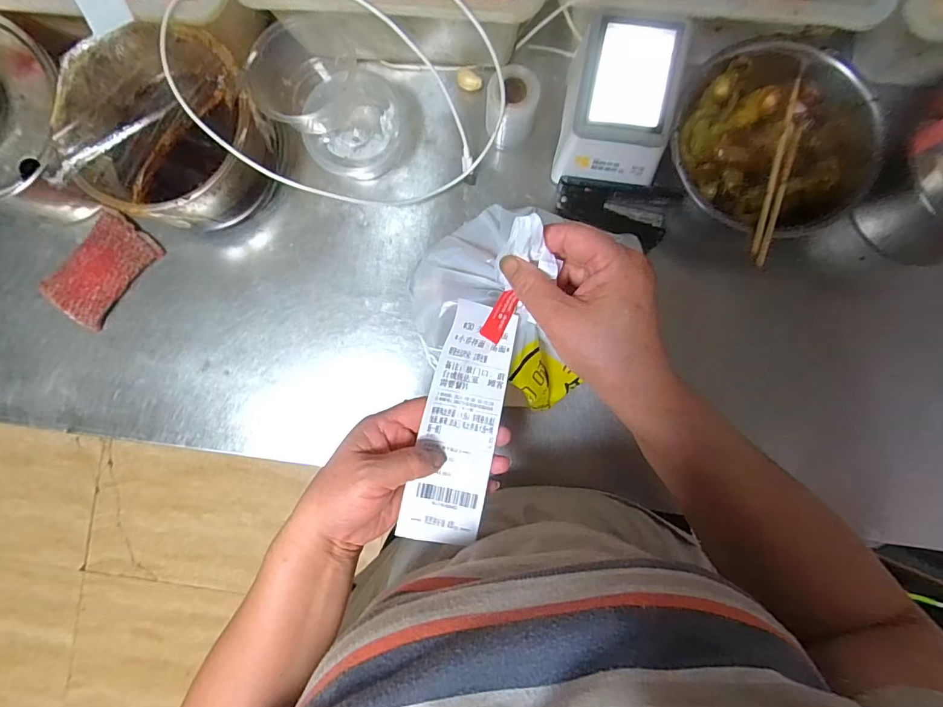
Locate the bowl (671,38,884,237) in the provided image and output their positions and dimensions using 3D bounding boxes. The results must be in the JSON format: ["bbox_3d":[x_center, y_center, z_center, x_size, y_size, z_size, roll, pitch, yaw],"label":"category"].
[{"bbox_3d":[0.283,-0.200,0.465,0.169,0.066,0.180,0,87,2],"label":"bowl"}]

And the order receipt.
[{"bbox_3d":[-0.007,0.049,0.337,0.051,0.028,0.163,11,86,3],"label":"order receipt"}]

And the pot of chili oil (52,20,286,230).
[{"bbox_3d":[-0.286,-0.209,0.469,0.175,0.113,0.165,0,87,2],"label":"pot of chili oil"}]

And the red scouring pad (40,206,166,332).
[{"bbox_3d":[-0.402,-0.091,0.522,0.077,0.009,0.118,38,89,4],"label":"red scouring pad"}]

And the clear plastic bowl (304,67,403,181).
[{"bbox_3d":[-0.120,-0.236,0.499,0.090,0.053,0.097,0,87,2],"label":"clear plastic bowl"}]

